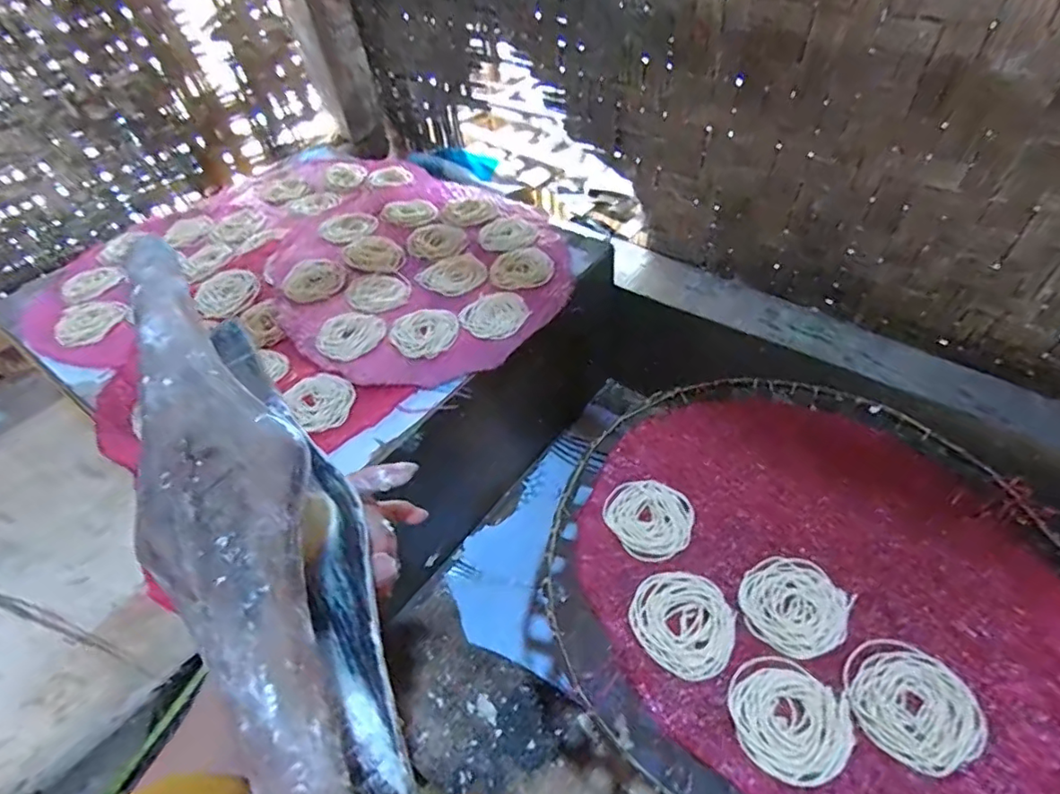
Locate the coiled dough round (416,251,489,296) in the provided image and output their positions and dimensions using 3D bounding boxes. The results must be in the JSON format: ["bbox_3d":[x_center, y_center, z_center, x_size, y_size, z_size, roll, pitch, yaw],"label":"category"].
[{"bbox_3d":[-0.091,-0.145,0.673,0.080,0.008,0.067,-27,51,-18],"label":"coiled dough round"}]

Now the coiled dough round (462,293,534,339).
[{"bbox_3d":[-0.038,-0.091,0.620,0.067,0.004,0.071,-3,48,3],"label":"coiled dough round"}]

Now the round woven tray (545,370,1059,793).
[{"bbox_3d":[0.209,0.130,0.444,0.367,0.018,0.371,-3,48,3],"label":"round woven tray"}]

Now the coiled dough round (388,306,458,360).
[{"bbox_3d":[-0.111,-0.070,0.604,0.073,0.008,0.069,-3,48,3],"label":"coiled dough round"}]

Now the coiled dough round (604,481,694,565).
[{"bbox_3d":[0.103,0.102,0.484,0.070,0.005,0.072,-3,48,3],"label":"coiled dough round"}]

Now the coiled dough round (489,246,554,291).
[{"bbox_3d":[-0.010,-0.155,0.673,0.074,0.004,0.076,-3,48,3],"label":"coiled dough round"}]

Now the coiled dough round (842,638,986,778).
[{"bbox_3d":[0.252,0.202,0.373,0.072,0.006,0.077,-35,54,-23],"label":"coiled dough round"}]

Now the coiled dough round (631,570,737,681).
[{"bbox_3d":[0.115,0.167,0.425,0.074,0.005,0.074,-3,48,3],"label":"coiled dough round"}]

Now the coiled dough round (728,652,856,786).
[{"bbox_3d":[0.171,0.214,0.376,0.074,0.004,0.070,33,59,30],"label":"coiled dough round"}]

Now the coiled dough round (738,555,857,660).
[{"bbox_3d":[0.199,0.155,0.426,0.071,0.004,0.076,-3,48,3],"label":"coiled dough round"}]

